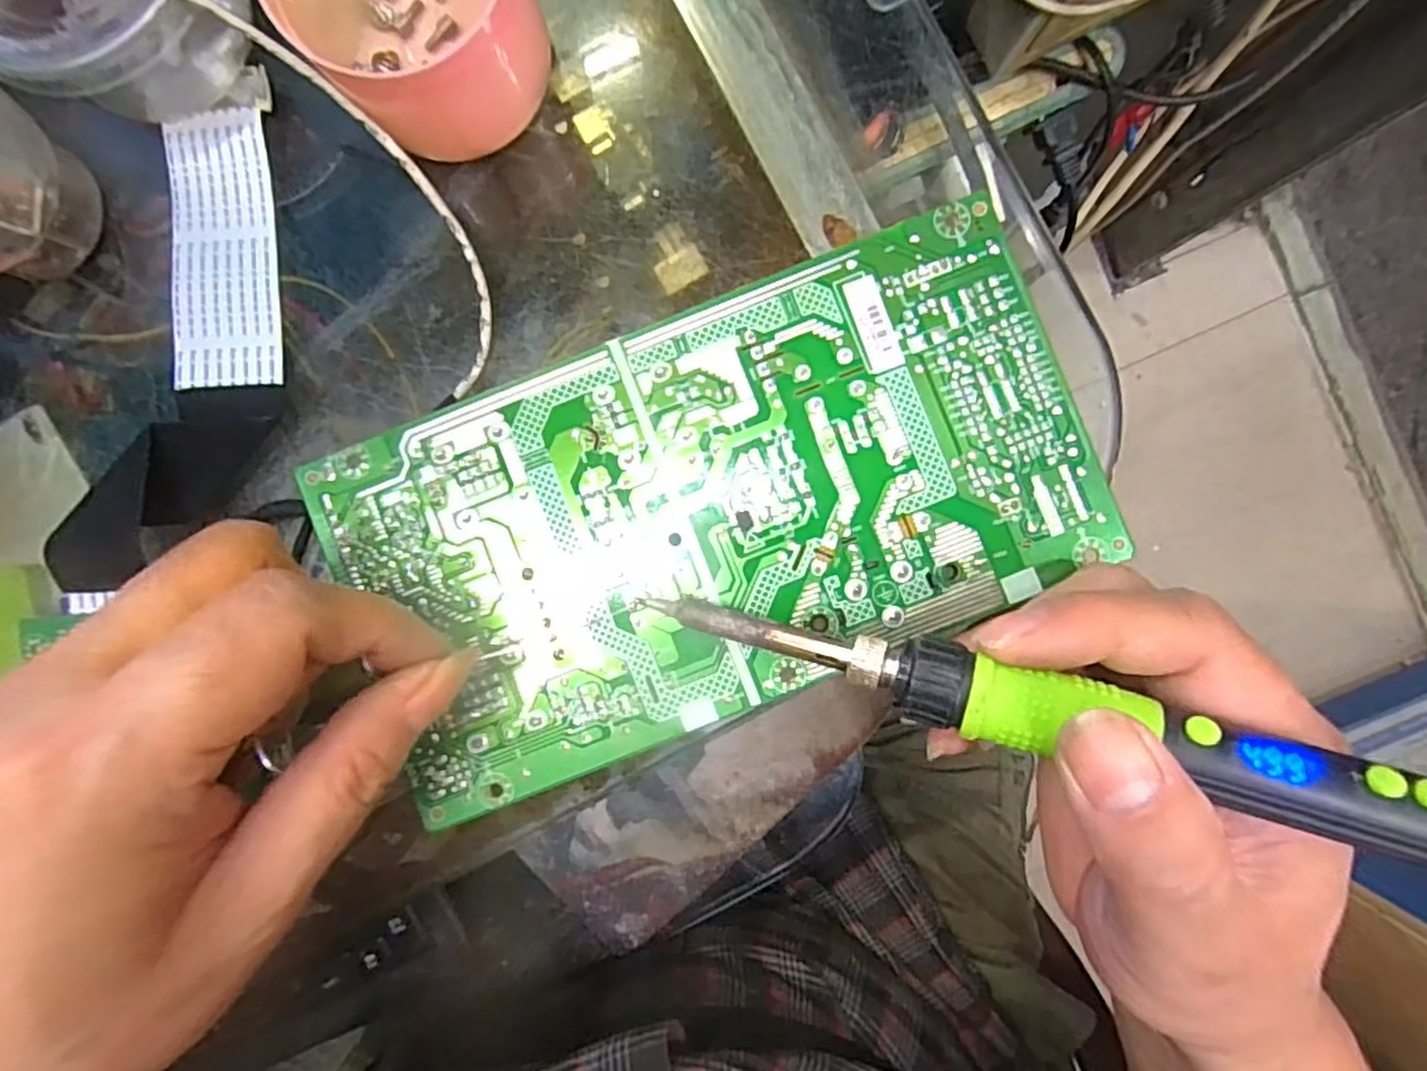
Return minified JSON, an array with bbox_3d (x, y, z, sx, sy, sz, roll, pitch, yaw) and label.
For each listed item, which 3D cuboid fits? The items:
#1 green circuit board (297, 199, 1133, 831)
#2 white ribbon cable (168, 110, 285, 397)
[{"bbox_3d":[0.000,-0.008,0.204,0.208,0.013,0.113,-22,92,2],"label":"green circuit board"},{"bbox_3d":[-0.154,-0.089,0.223,0.030,0.011,0.084,-5,93,2],"label":"white ribbon cable"}]

